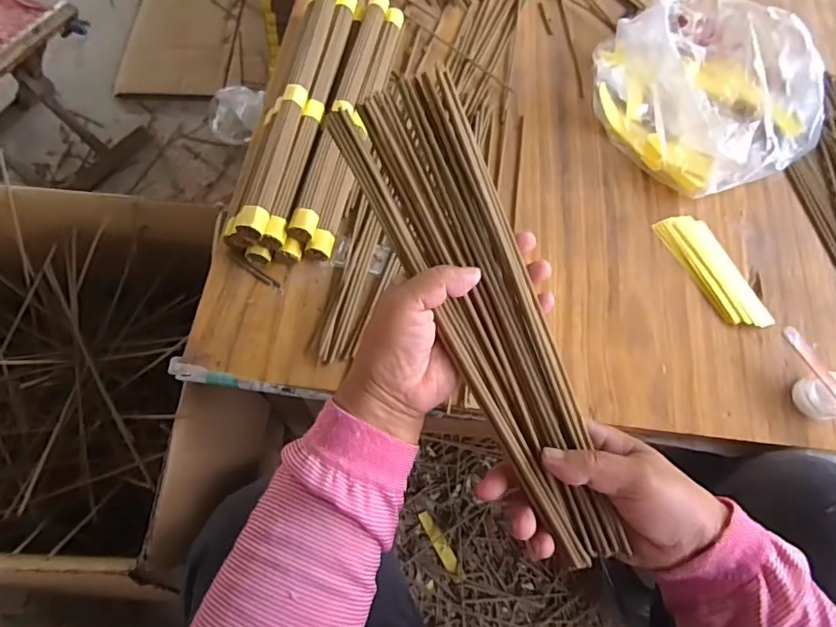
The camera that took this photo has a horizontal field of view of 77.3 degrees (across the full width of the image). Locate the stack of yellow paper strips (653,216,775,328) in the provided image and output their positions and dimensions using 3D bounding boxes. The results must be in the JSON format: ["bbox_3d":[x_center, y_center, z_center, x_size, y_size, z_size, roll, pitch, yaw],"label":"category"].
[{"bbox_3d":[0.276,-0.041,0.486,0.048,0.006,0.127,-24,69,-11],"label":"stack of yellow paper strips"}]

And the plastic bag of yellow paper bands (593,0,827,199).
[{"bbox_3d":[0.290,-0.240,0.525,0.184,0.108,0.210,-23,69,-11],"label":"plastic bag of yellow paper bands"}]

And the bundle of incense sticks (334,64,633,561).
[{"bbox_3d":[0.041,-0.001,0.326,0.076,0.018,0.312,-22,84,-8],"label":"bundle of incense sticks"}]

